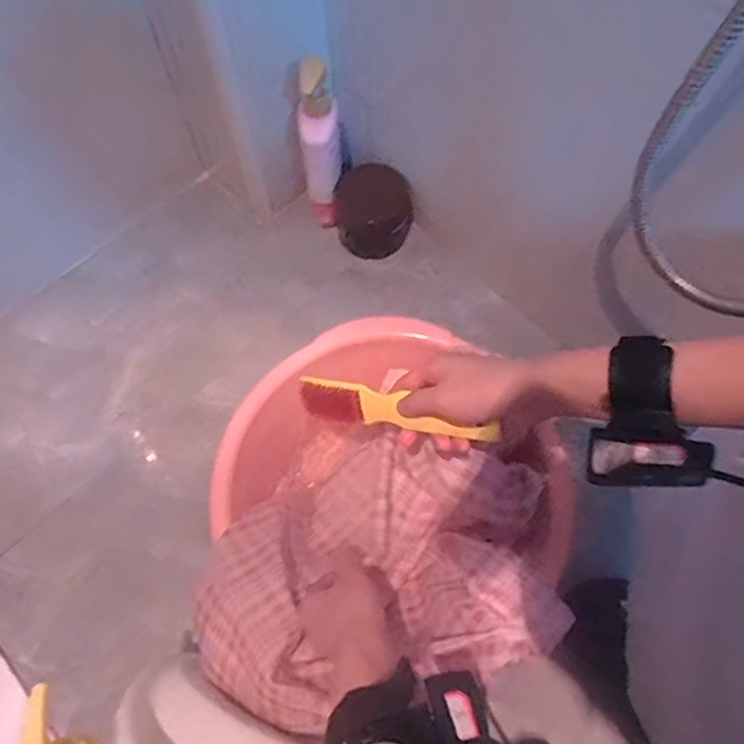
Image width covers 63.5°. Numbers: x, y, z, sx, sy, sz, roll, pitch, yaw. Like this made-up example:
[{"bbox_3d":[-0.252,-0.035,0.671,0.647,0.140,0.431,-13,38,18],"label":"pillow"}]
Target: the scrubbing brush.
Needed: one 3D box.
[{"bbox_3d":[0.012,0.034,0.503,0.200,0.022,0.034,12,65,35],"label":"scrubbing brush"}]

